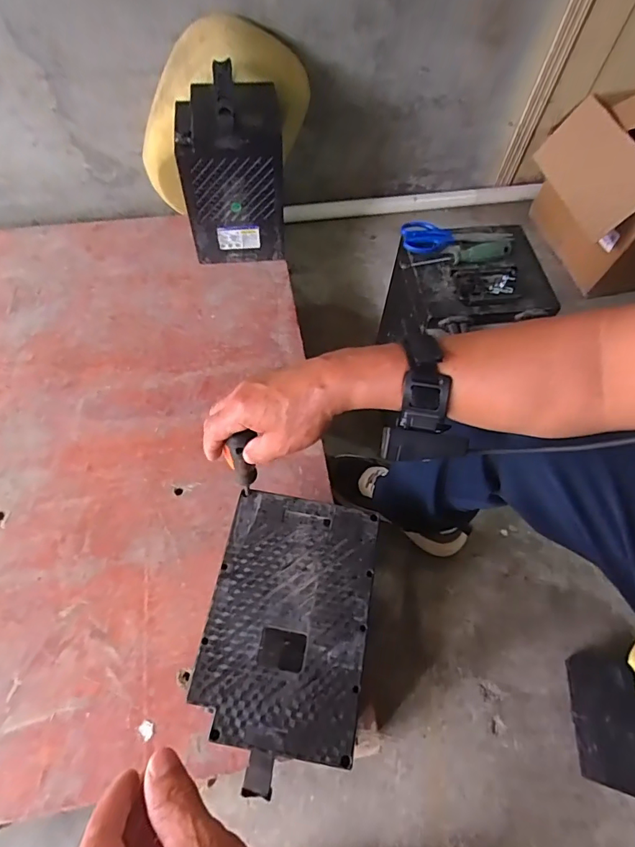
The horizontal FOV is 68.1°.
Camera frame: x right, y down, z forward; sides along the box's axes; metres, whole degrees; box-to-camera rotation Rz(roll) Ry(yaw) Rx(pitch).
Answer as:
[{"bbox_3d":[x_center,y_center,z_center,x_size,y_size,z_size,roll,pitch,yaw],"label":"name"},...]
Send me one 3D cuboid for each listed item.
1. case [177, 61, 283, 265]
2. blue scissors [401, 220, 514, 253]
[{"bbox_3d":[-0.162,-0.475,0.897,0.179,0.298,0.158,-5,63,-6],"label":"case"},{"bbox_3d":[0.208,-0.281,0.701,0.162,0.012,0.068,-3,63,-5],"label":"blue scissors"}]

